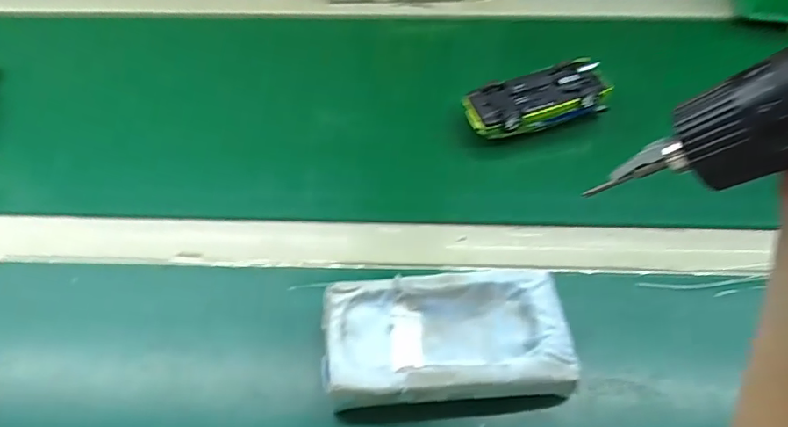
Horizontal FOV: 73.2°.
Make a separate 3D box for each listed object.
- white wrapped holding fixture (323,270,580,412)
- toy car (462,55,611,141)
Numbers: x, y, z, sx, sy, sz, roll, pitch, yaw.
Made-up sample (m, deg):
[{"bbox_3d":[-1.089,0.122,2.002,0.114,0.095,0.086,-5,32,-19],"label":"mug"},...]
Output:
[{"bbox_3d":[0.034,0.086,0.360,0.157,0.037,0.082,-2,53,-2],"label":"white wrapped holding fixture"},{"bbox_3d":[0.132,-0.103,0.486,0.123,0.032,0.060,-14,54,-11],"label":"toy car"}]

